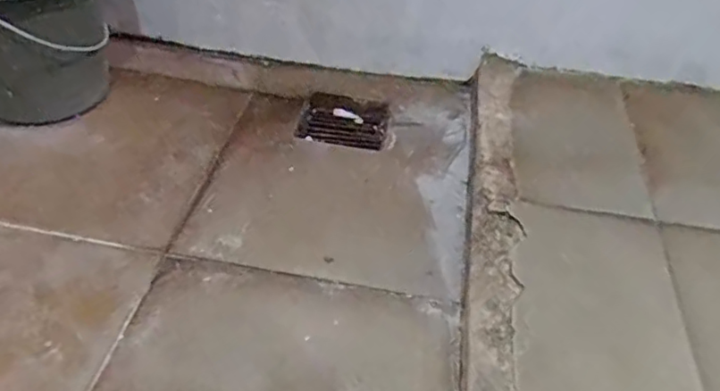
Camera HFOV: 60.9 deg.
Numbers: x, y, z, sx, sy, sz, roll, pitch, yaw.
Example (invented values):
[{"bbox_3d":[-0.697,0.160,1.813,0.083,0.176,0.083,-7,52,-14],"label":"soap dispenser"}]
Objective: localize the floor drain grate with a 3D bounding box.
[{"bbox_3d":[-0.026,-0.135,1.095,0.154,0.022,0.149,6,43,1],"label":"floor drain grate"}]

